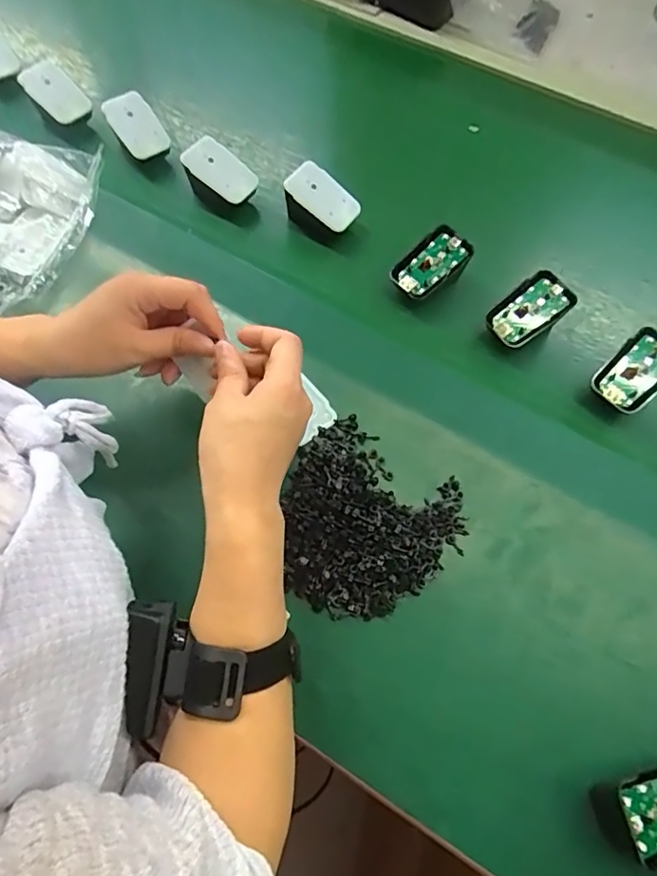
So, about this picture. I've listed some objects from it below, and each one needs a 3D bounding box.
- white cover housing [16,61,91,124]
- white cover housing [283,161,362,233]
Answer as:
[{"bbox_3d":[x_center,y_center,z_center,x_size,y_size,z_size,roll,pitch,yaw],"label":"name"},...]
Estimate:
[{"bbox_3d":[-0.277,-0.350,0.544,0.072,0.017,0.039,41,100,-2],"label":"white cover housing"},{"bbox_3d":[-0.005,-0.220,0.490,0.069,0.034,0.006,32,20,-25],"label":"white cover housing"}]

